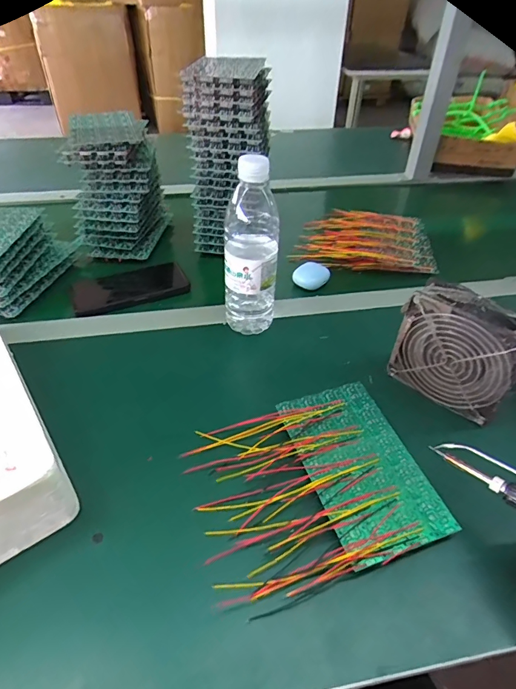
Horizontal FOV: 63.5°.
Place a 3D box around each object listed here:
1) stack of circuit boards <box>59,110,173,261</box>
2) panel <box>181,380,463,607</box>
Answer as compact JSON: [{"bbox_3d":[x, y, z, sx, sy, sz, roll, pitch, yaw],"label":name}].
[{"bbox_3d":[-0.228,-0.263,0.687,0.120,0.169,0.178,0,42,-2],"label":"stack of circuit boards"},{"bbox_3d":[0.048,0.127,0.392,0.200,0.026,0.170,-13,44,-15],"label":"panel"}]

